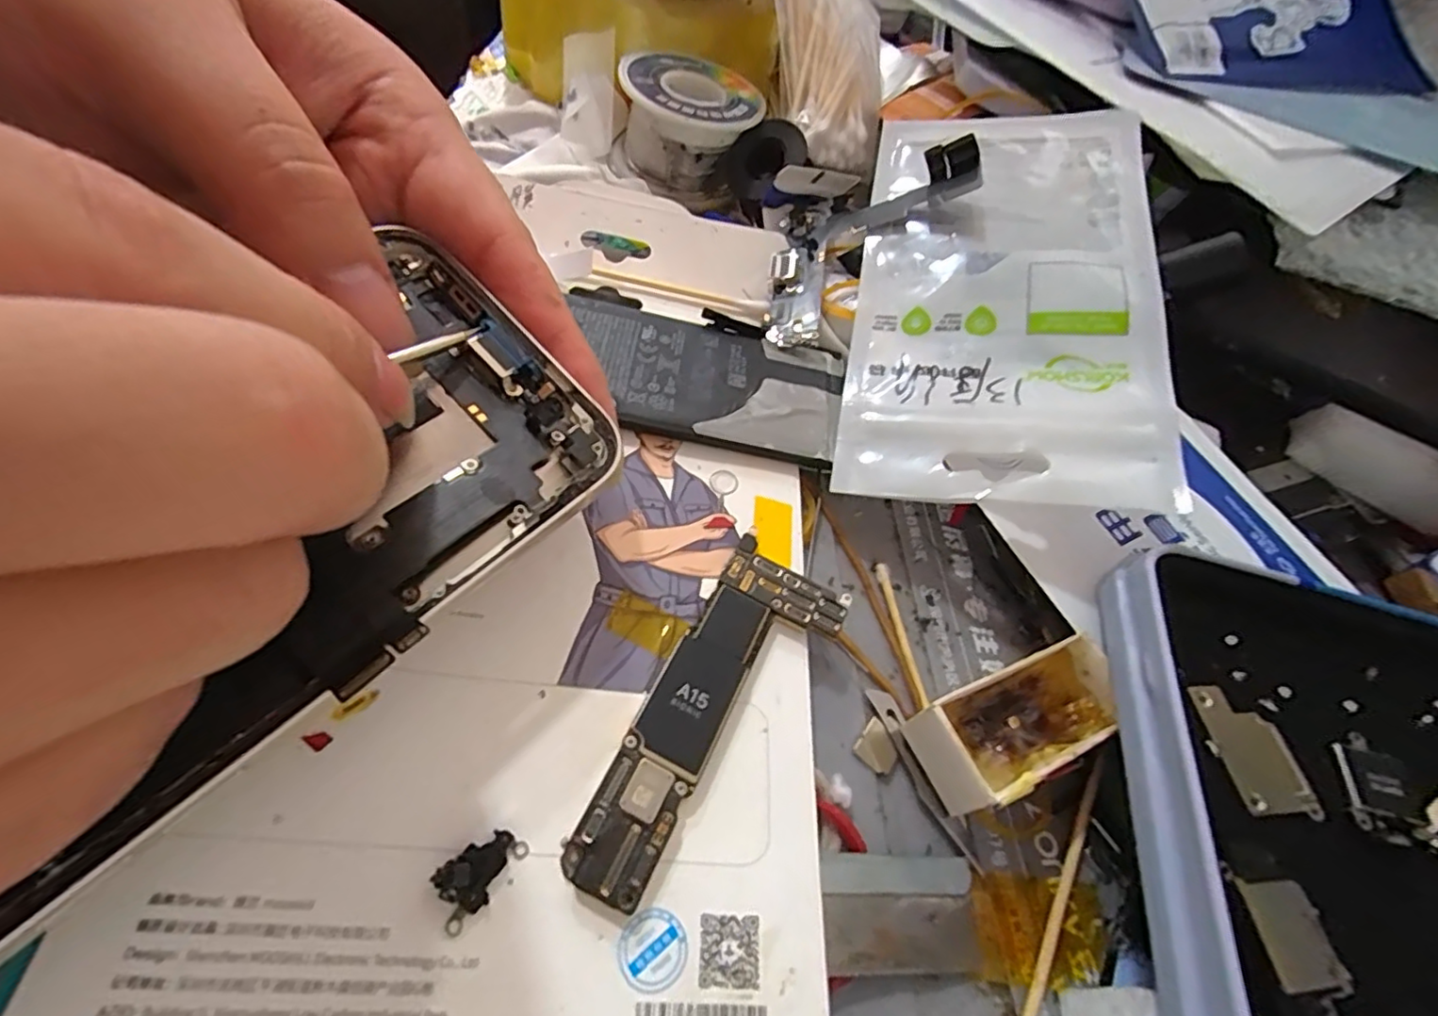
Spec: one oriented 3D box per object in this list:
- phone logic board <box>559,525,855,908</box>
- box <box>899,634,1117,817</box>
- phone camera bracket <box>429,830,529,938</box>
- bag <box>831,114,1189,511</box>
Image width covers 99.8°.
[{"bbox_3d":[-0.002,0.040,0.124,0.027,0.004,0.075,33,57,9],"label":"phone logic board"},{"bbox_3d":[0.067,0.048,0.135,0.047,0.020,0.021,-16,63,-22],"label":"box"},{"bbox_3d":[-0.042,0.062,0.102,0.009,0.004,0.015,40,58,12],"label":"phone camera bracket"},{"bbox_3d":[0.082,-0.066,0.179,0.080,0.010,0.146,3,64,16],"label":"bag"}]

